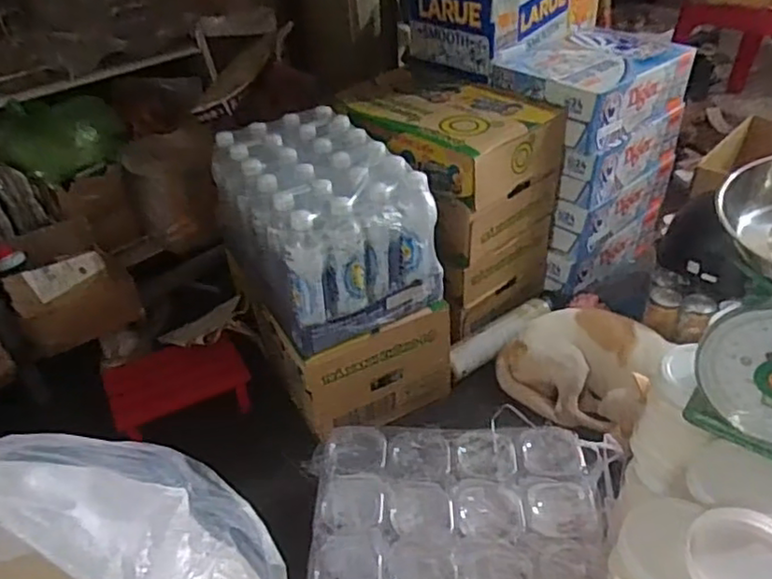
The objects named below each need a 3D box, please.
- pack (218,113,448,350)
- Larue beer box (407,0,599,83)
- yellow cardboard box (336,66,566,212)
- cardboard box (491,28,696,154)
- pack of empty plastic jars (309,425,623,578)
[{"bbox_3d":[-0.114,-0.117,1.095,0.252,0.228,0.379,-22,41,-22],"label":"pack"},{"bbox_3d":[0.263,-0.612,1.406,0.361,0.152,0.261,-27,44,-27],"label":"Larue beer box"},{"bbox_3d":[0.089,-0.311,1.259,0.316,0.108,0.411,-33,46,-31],"label":"yellow cardboard box"},{"bbox_3d":[0.425,-0.424,1.313,0.357,0.119,0.247,-29,45,-29],"label":"cardboard box"},{"bbox_3d":[0.107,0.348,0.897,0.412,0.154,0.302,-3,38,2],"label":"pack of empty plastic jars"}]

